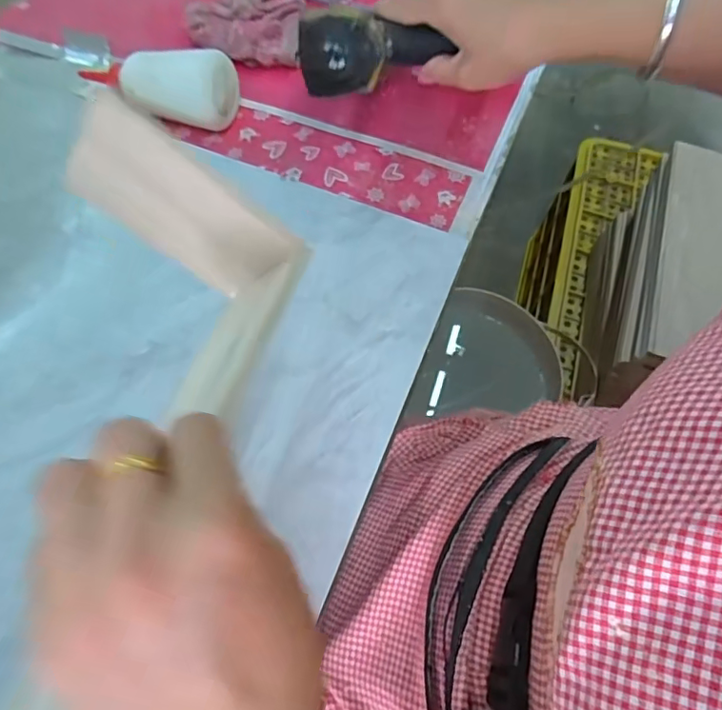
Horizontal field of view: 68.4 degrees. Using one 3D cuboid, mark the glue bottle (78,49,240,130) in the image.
[{"bbox_3d":[-0.191,-0.253,0.488,0.154,0.049,0.050,15,64,6],"label":"glue bottle"}]

